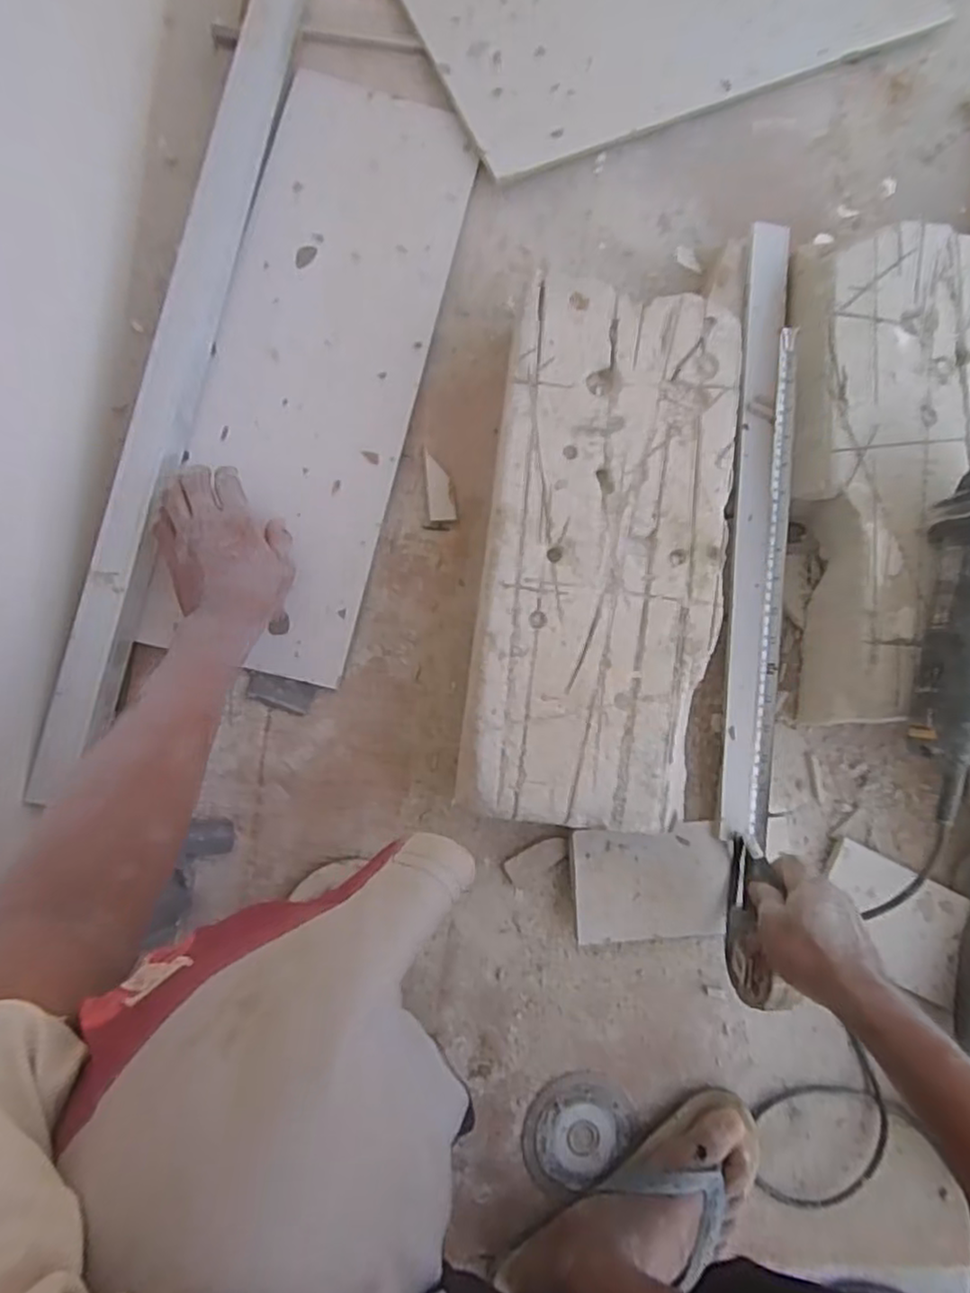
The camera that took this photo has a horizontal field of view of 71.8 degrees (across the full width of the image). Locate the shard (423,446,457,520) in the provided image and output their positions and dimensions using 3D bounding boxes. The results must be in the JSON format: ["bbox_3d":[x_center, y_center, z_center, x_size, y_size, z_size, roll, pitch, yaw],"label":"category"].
[{"bbox_3d":[-0.043,-0.157,0.648,0.026,0.013,0.070,-6,84,-6],"label":"shard"}]

